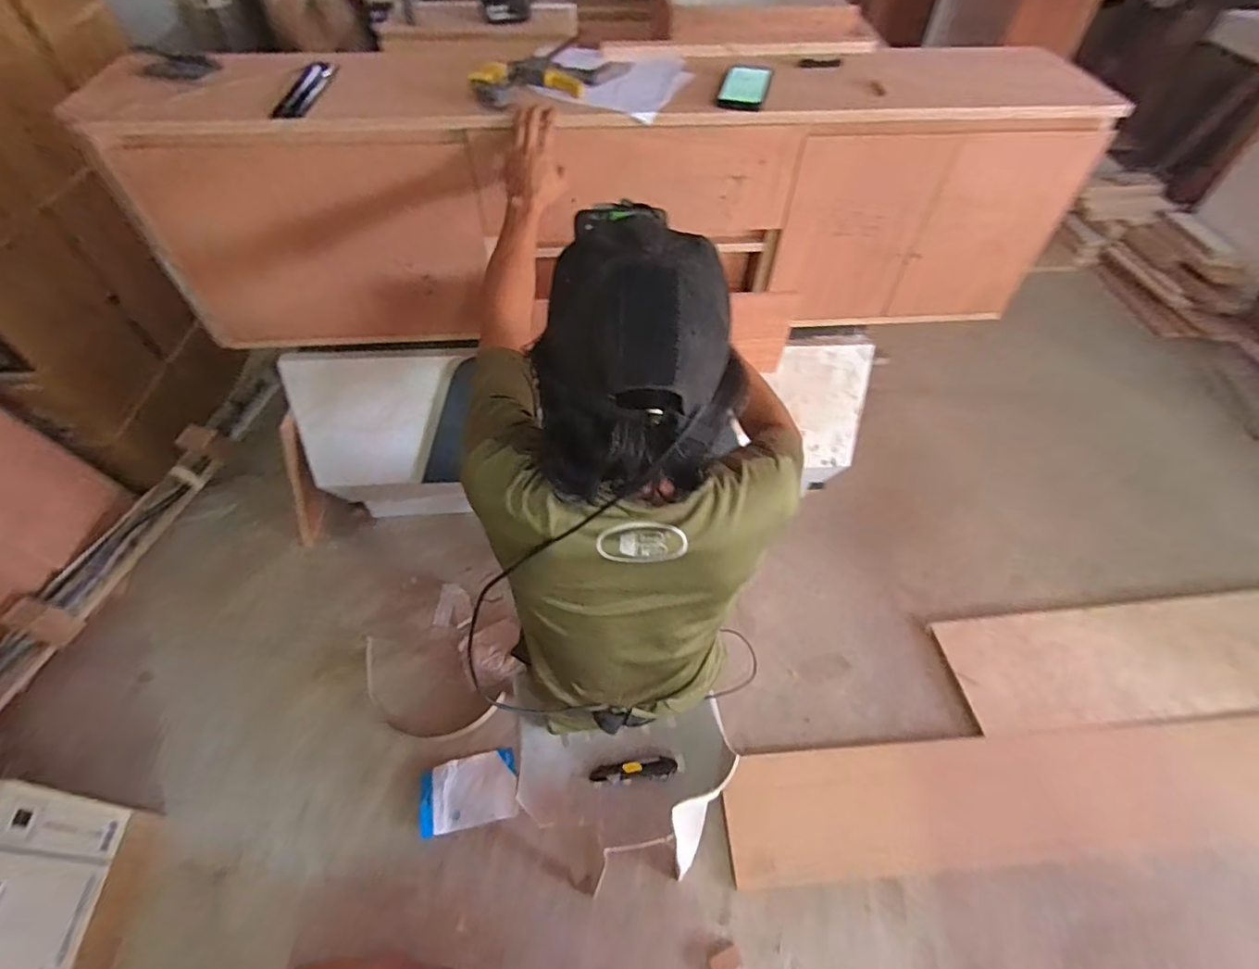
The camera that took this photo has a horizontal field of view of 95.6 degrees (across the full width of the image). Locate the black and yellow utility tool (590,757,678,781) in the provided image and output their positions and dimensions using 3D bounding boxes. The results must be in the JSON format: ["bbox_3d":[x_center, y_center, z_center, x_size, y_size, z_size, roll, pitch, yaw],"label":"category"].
[{"bbox_3d":[0.009,0.513,1.027,0.152,0.009,0.027,-3,54,-3],"label":"black and yellow utility tool"}]

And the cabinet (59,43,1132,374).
[{"bbox_3d":[-0.019,-0.611,1.206,1.742,0.462,0.410,0,53,-1],"label":"cabinet"}]

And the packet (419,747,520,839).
[{"bbox_3d":[-0.381,0.729,1.355,0.221,0.029,0.150,-11,54,-9],"label":"packet"}]

